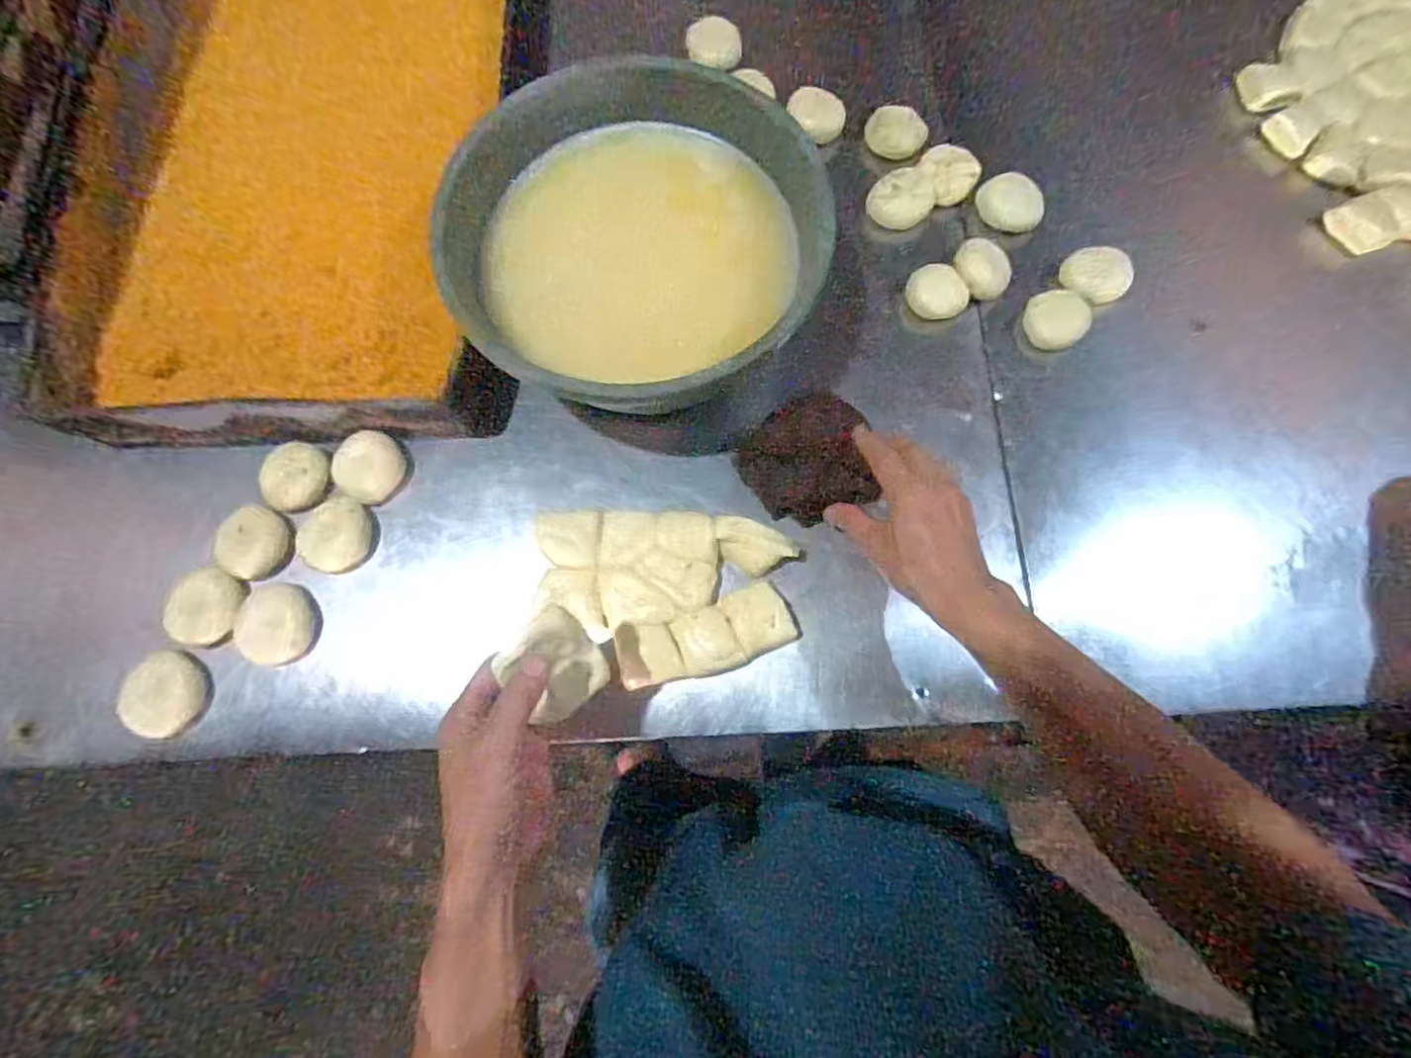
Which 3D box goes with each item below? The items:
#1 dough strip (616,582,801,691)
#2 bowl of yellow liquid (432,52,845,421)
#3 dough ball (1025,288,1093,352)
[{"bbox_3d":[0.000,0.085,0.488,0.136,0.019,0.053,-16,77,-3],"label":"dough strip"},{"bbox_3d":[-0.046,-0.239,0.514,0.290,0.094,0.267,0,77,1],"label":"bowl of yellow liquid"},{"bbox_3d":[0.311,-0.186,0.556,0.050,0.021,0.053,0,77,1],"label":"dough ball"}]

